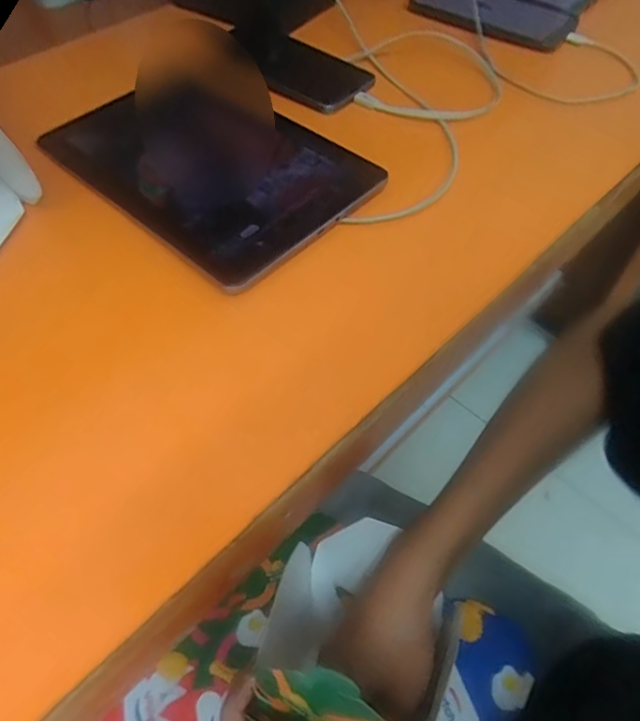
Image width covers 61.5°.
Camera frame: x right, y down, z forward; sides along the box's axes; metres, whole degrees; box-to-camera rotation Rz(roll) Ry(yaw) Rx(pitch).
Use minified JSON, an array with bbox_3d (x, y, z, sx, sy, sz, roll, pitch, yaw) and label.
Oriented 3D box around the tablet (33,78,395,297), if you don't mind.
[{"bbox_3d":[-0.092,-0.163,0.431,0.245,0.016,0.164,37,69,19],"label":"tablet"}]

